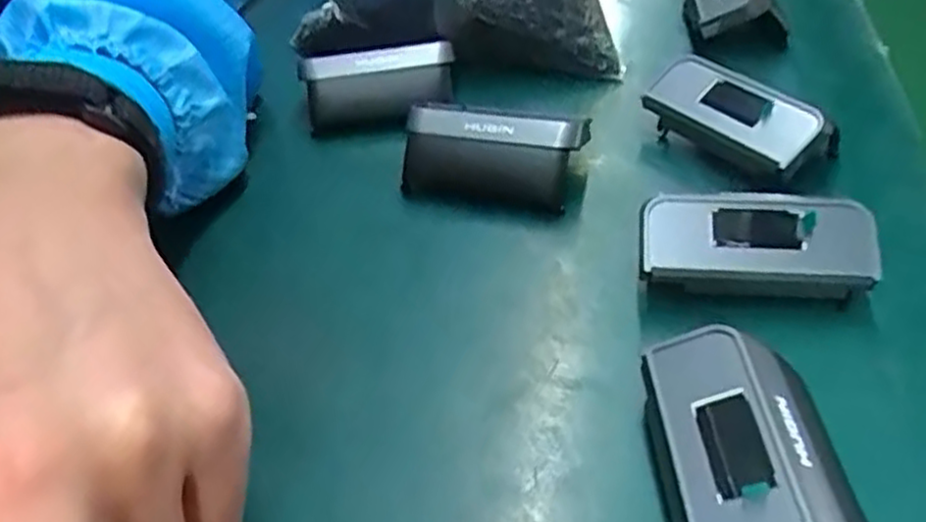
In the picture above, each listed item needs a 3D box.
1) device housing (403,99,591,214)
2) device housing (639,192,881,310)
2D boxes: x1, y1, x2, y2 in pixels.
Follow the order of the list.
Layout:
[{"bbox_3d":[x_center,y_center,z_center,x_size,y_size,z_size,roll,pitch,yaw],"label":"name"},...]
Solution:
[{"bbox_3d":[0.011,-0.043,0.306,0.072,0.031,0.028,8,43,12],"label":"device housing"},{"bbox_3d":[0.098,-0.006,0.257,0.074,0.020,0.040,5,65,10],"label":"device housing"}]

